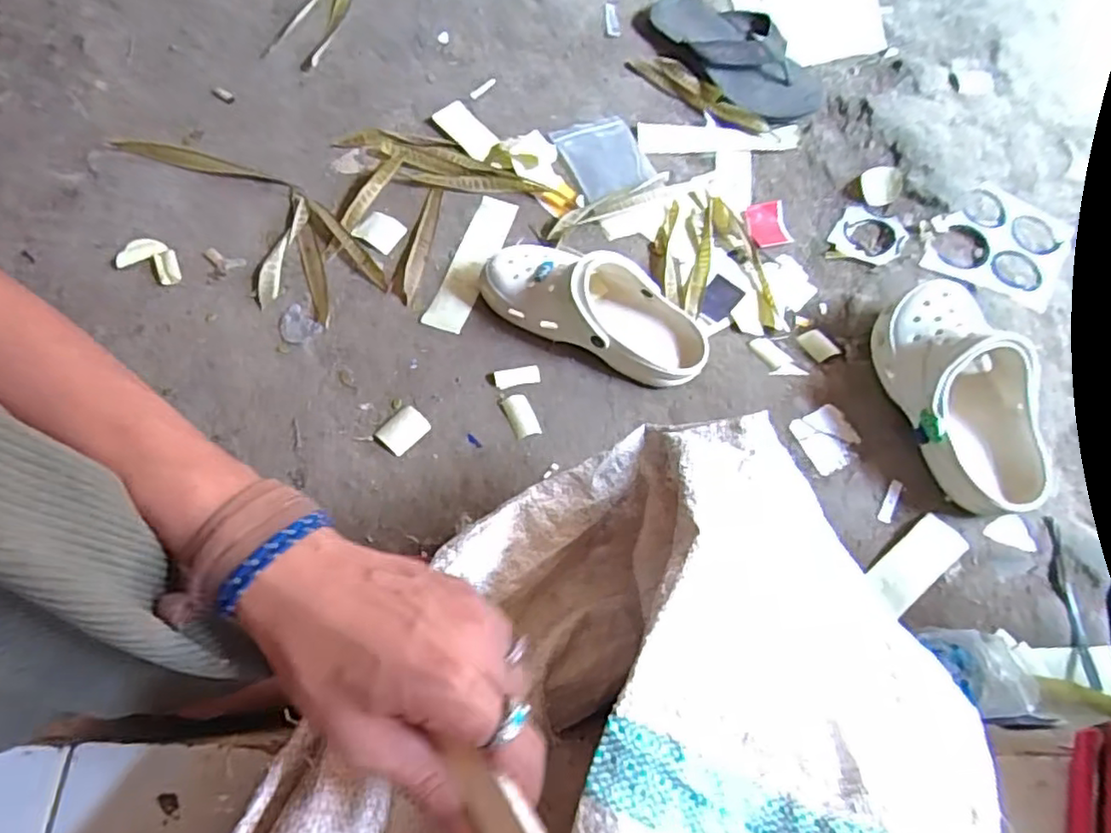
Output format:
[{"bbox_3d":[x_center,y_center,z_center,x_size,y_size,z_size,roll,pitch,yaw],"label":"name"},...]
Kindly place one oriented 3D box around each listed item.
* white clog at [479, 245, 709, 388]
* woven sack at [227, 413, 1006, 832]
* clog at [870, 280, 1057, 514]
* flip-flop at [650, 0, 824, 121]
[{"bbox_3d":[0.038,-0.111,0.667,0.240,0.077,0.107,21,67,3],"label":"white clog"},{"bbox_3d":[0.028,0.200,0.311,0.387,0.193,0.321,-39,73,-16],"label":"woven sack"},{"bbox_3d":[0.386,-0.028,0.612,0.122,0.086,0.231,4,63,-3],"label":"clog"},{"bbox_3d":[0.237,-0.485,0.863,0.111,0.038,0.266,-36,75,-18],"label":"flip-flop"}]

